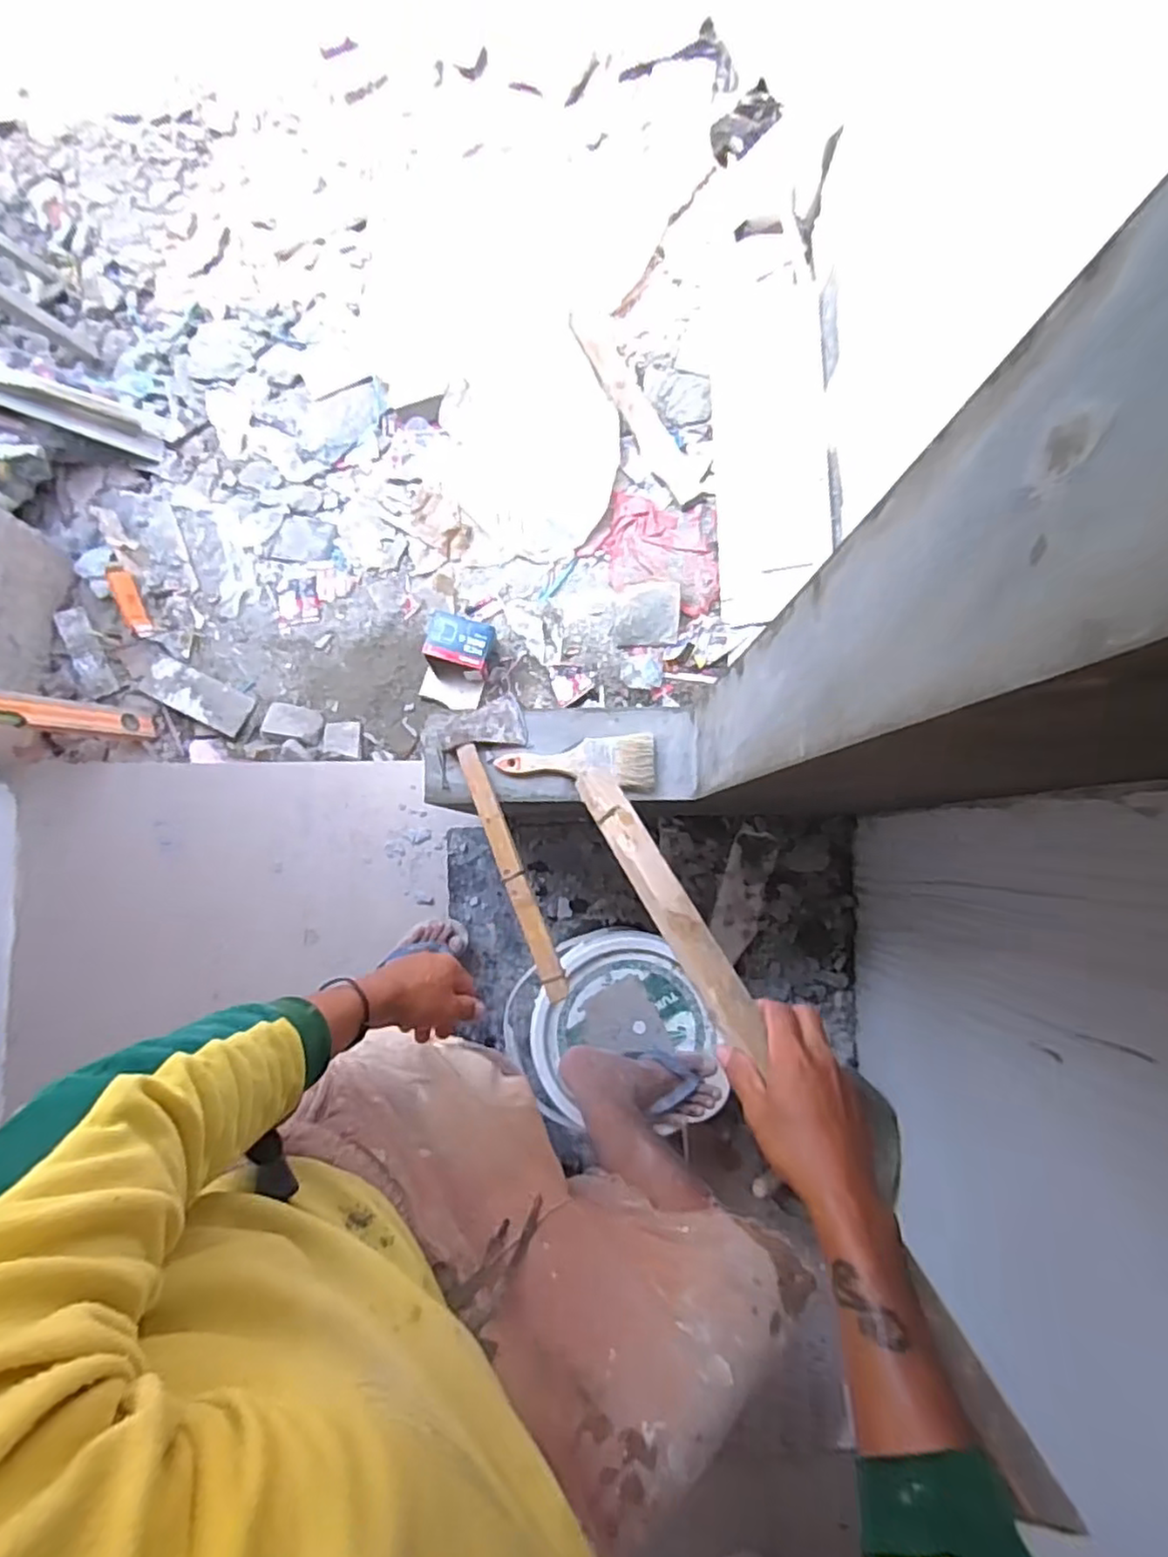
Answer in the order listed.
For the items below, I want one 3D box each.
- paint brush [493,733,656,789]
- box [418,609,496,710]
[{"bbox_3d":[-0.008,-0.018,0.911,0.201,0.023,0.067,-4,84,0],"label":"paint brush"},{"bbox_3d":[-0.293,-0.269,1.581,0.152,0.092,0.195,15,85,0],"label":"box"}]

